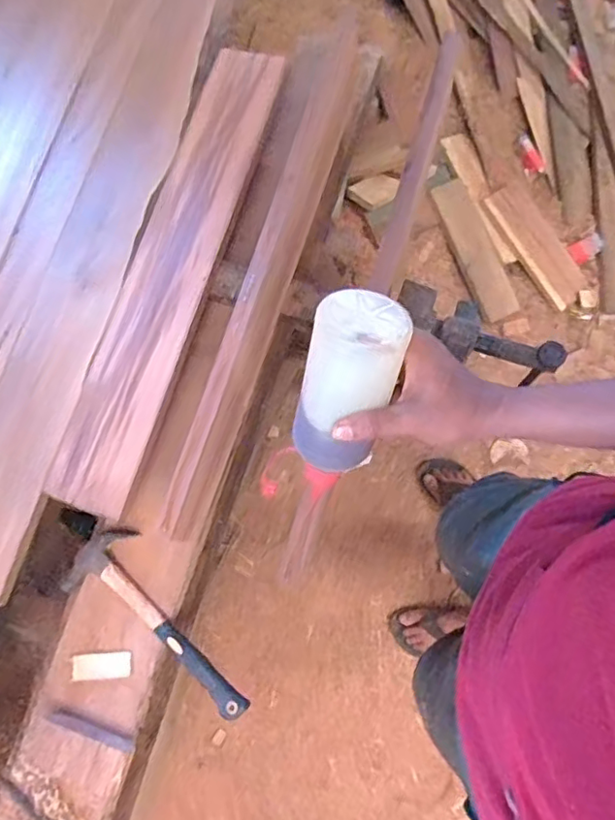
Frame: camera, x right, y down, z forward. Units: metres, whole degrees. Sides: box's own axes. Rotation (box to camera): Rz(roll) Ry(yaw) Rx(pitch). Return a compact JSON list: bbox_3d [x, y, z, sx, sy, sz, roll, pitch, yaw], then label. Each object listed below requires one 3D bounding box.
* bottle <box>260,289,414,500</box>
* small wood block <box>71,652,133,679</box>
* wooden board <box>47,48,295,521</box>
[{"bbox_3d":[0.021,0.002,0.460,0.072,0.186,0.056,21,35,5],"label":"bottle"},{"bbox_3d":[-0.245,0.305,0.682,0.078,0.006,0.027,-10,77,14],"label":"small wood block"},{"bbox_3d":[-0.170,-0.193,0.735,0.102,0.031,0.645,16,76,9],"label":"wooden board"}]

